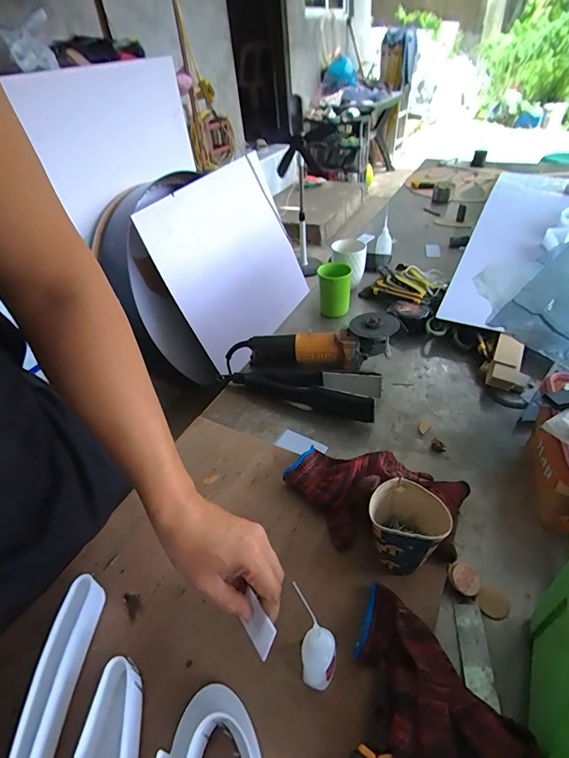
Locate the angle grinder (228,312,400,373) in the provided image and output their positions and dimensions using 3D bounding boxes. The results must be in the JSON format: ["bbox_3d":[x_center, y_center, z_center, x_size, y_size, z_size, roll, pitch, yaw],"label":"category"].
[{"bbox_3d":[0.045,-0.056,0.765,0.339,0.077,0.091,-8,39,16],"label":"angle grinder"}]

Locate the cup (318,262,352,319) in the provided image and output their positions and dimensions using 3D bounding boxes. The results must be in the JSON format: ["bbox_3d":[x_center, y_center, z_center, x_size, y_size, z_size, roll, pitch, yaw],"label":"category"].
[{"bbox_3d":[0.112,-0.202,0.910,0.073,0.103,0.069,1,41,3],"label":"cup"}]

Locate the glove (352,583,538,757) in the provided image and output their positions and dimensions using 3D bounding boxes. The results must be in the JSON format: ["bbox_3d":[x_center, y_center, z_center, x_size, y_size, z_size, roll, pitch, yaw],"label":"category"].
[{"bbox_3d":[0.125,0.289,0.353,0.100,0.067,0.203,-20,44,-20],"label":"glove"}]

